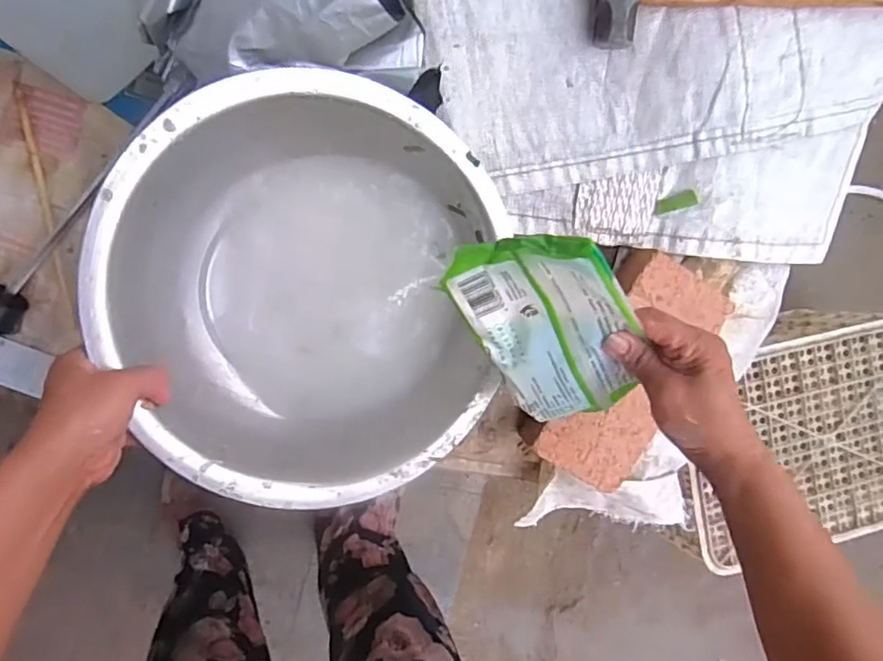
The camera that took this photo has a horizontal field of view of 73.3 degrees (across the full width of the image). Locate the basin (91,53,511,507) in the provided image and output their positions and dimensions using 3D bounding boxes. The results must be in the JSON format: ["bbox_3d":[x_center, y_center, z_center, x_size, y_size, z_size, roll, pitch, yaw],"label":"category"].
[{"bbox_3d":[-0.112,-0.032,0.517,0.323,0.147,0.324,5,92,-24],"label":"basin"}]

